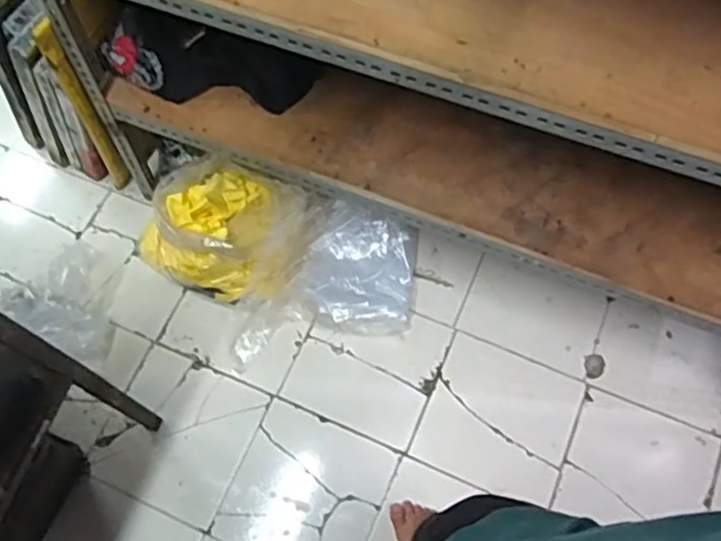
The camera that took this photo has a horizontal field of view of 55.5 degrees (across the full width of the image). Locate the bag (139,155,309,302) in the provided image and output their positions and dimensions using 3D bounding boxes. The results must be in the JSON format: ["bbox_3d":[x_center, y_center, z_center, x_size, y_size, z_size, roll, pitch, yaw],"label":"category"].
[{"bbox_3d":[-0.315,-0.095,1.495,0.364,0.228,0.267,28,70,13],"label":"bag"}]

